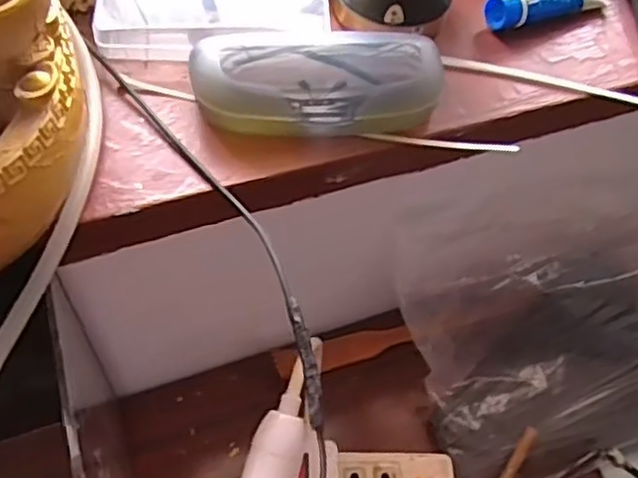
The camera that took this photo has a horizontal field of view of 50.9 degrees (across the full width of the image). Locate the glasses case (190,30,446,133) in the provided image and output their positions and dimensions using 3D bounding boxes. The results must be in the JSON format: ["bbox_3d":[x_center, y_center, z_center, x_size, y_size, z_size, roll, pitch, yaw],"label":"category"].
[{"bbox_3d":[-0.001,-0.095,0.405,0.145,0.041,0.068,0,53,-3],"label":"glasses case"}]

